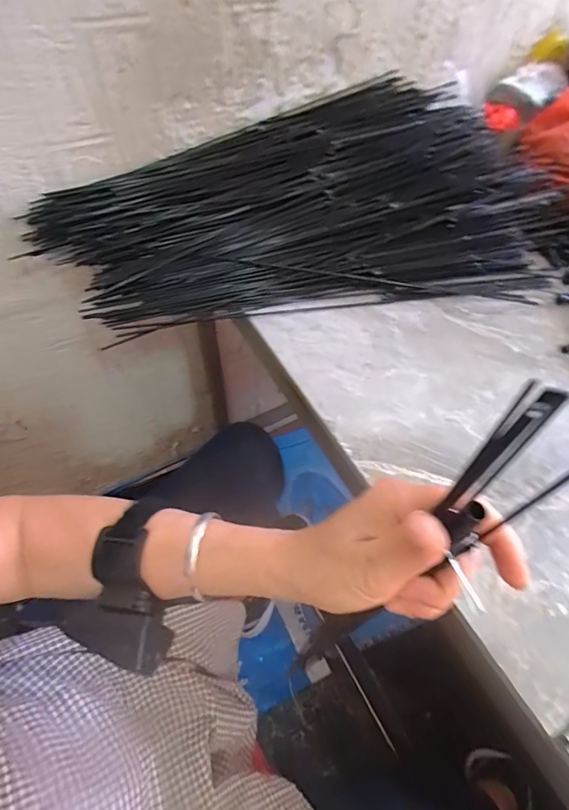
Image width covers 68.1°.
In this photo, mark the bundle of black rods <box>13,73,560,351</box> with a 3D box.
[{"bbox_3d":[0.015,-0.265,0.534,0.661,0.051,0.349,-7,77,-6],"label":"bundle of black rods"}]

